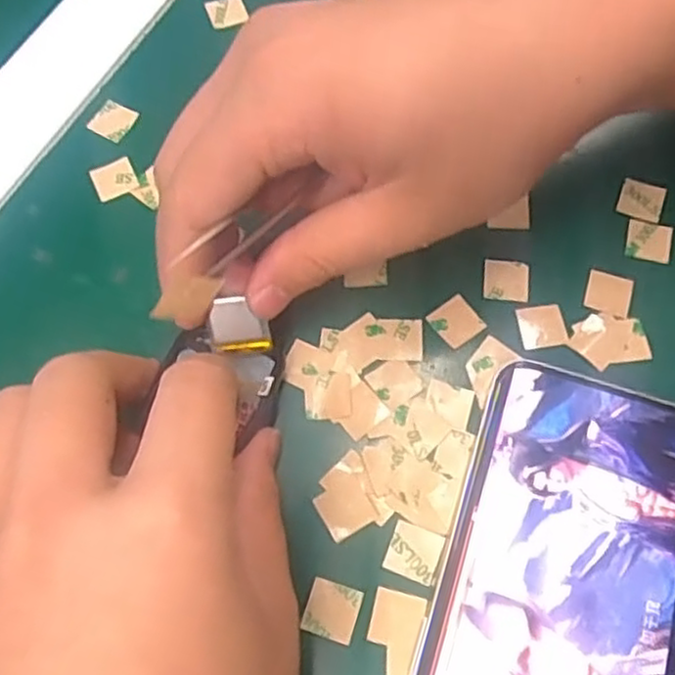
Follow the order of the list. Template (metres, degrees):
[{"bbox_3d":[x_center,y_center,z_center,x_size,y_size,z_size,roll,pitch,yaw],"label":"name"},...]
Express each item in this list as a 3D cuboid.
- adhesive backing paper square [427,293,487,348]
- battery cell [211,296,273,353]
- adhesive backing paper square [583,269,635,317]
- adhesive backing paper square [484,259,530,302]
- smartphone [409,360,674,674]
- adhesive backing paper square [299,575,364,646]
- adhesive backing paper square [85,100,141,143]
[{"bbox_3d":[0.041,-0.006,0.245,0.015,0.004,0.015,-34,71,-14],"label":"adhesive backing paper square"},{"bbox_3d":[-0.030,-0.004,0.223,0.018,0.019,0.004,0,26,-5],"label":"battery cell"},{"bbox_3d":[0.094,-0.016,0.249,0.015,0.004,0.016,17,68,8],"label":"adhesive backing paper square"},{"bbox_3d":[0.059,-0.020,0.250,0.015,0.004,0.015,5,70,11],"label":"adhesive backing paper square"},{"bbox_3d":[0.063,0.080,0.204,0.070,0.009,0.143,18,69,8],"label":"smartphone"},{"bbox_3d":[-0.001,0.080,0.209,0.015,0.004,0.015,16,67,9],"label":"adhesive backing paper square"},{"bbox_3d":[-0.087,-0.084,0.277,0.016,0.004,0.015,26,72,12],"label":"adhesive backing paper square"}]

